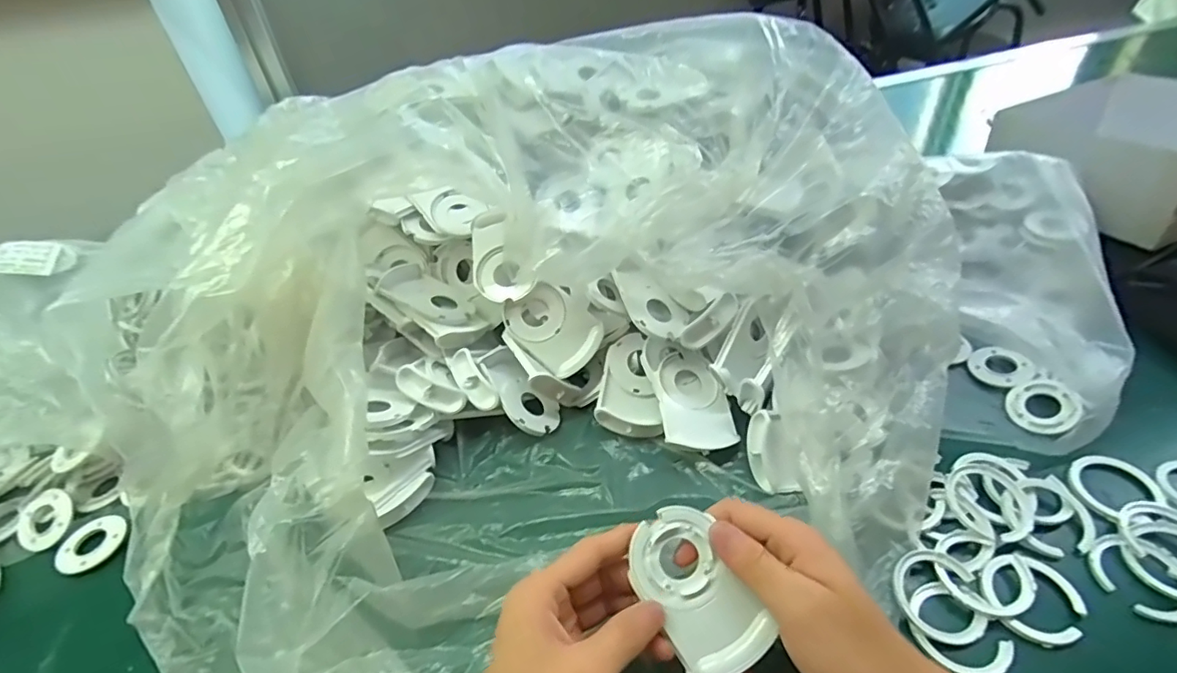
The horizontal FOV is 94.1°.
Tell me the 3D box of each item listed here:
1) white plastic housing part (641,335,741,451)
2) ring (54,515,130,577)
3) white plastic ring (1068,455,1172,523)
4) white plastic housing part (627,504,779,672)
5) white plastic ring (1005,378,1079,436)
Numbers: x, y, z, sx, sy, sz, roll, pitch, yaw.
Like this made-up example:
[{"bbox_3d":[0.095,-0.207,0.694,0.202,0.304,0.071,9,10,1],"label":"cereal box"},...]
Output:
[{"bbox_3d":[0.078,0.047,0.435,0.055,0.018,0.094,-5,57,-14],"label":"white plastic housing part"},{"bbox_3d":[-0.376,0.155,0.414,0.045,0.007,0.044,-4,42,3],"label":"ring"},{"bbox_3d":[0.355,0.102,0.368,0.054,0.007,0.048,2,42,10],"label":"white plastic ring"},{"bbox_3d":[0.057,0.135,0.295,0.050,0.018,0.084,-28,76,-8],"label":"white plastic housing part"},{"bbox_3d":[0.341,0.053,0.414,0.038,0.009,0.044,-30,43,23],"label":"white plastic ring"}]

